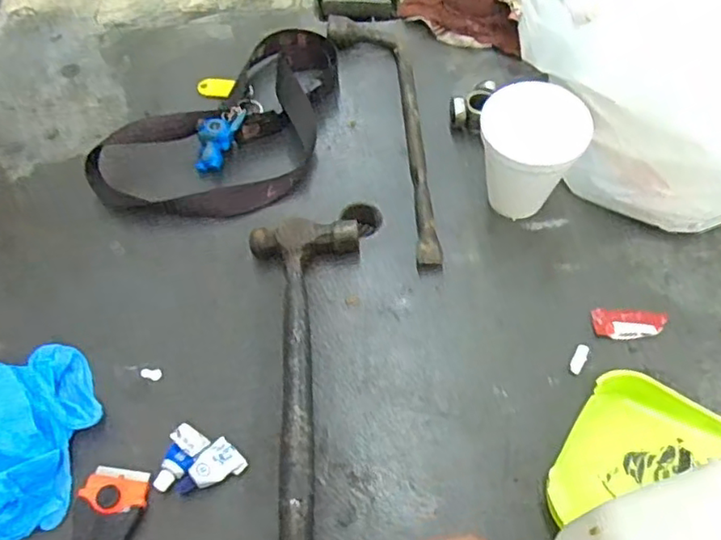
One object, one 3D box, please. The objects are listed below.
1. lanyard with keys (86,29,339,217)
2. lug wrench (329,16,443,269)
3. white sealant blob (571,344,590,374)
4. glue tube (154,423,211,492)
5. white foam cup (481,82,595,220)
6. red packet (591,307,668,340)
[{"bbox_3d":[-0.109,-0.134,0.558,0.154,0.036,0.263,37,67,18],"label":"lanyard with keys"},{"bbox_3d":[0.041,-0.130,0.552,0.070,0.022,0.281,-15,63,-8],"label":"lug wrench"},{"bbox_3d":[0.162,0.065,0.450,0.009,0.004,0.026,26,65,13],"label":"white sealant blob"},{"bbox_3d":[-0.126,0.129,0.420,0.024,0.008,0.044,27,65,14],"label":"glue tube"},{"bbox_3d":[0.130,-0.088,0.488,0.076,0.094,0.073,0,62,0],"label":"white foam cup"},{"bbox_3d":[0.205,0.041,0.463,0.055,0.004,0.025,0,62,0],"label":"red packet"}]

